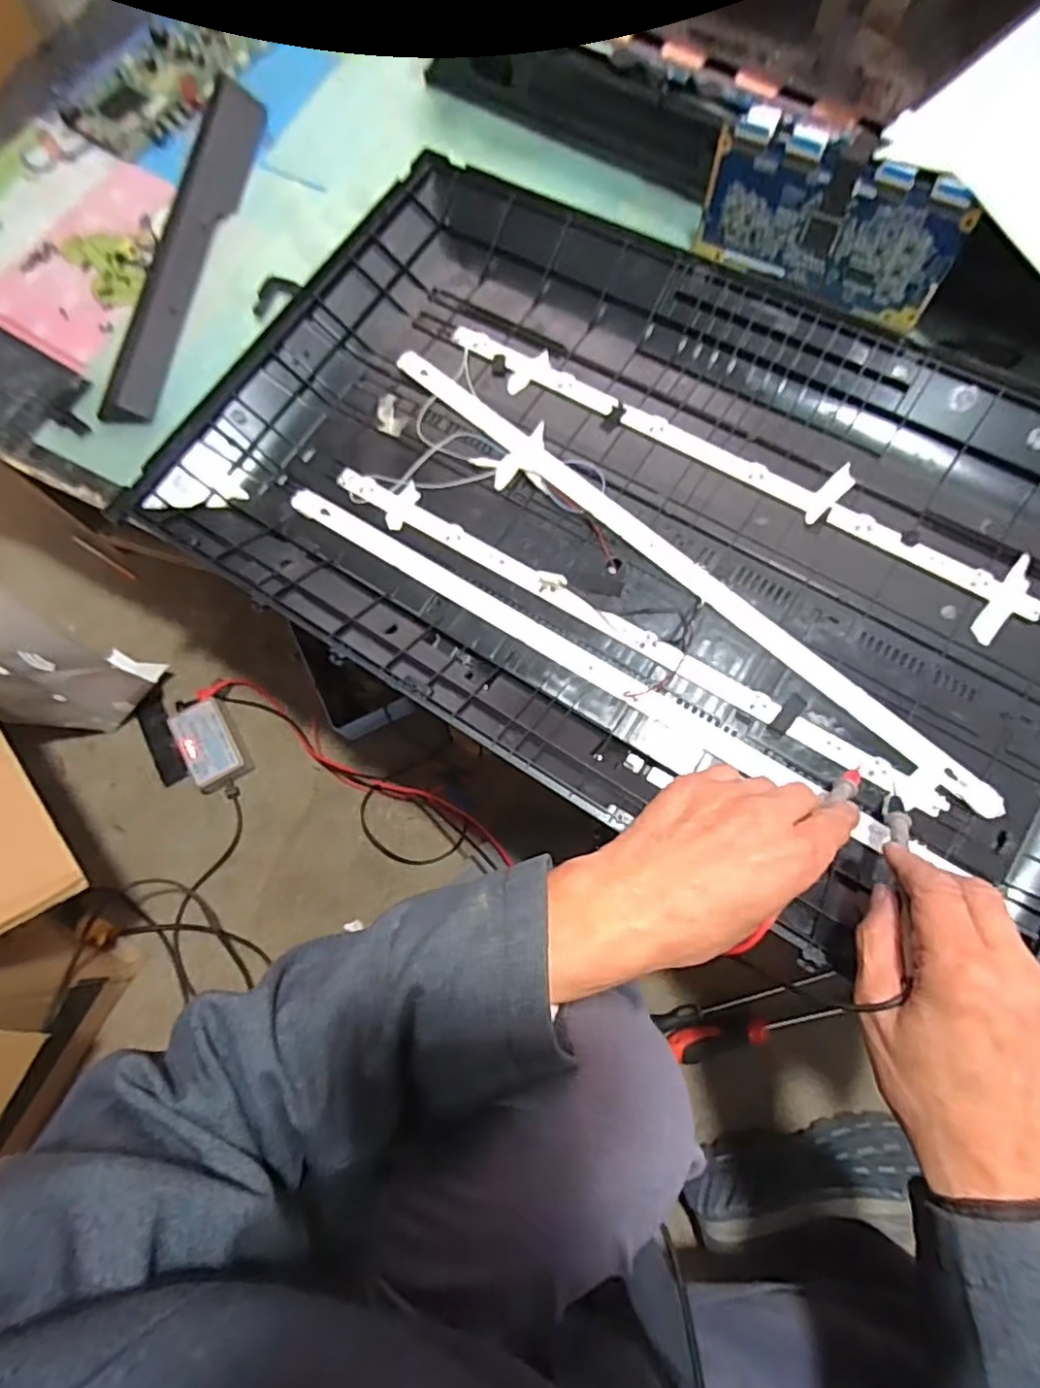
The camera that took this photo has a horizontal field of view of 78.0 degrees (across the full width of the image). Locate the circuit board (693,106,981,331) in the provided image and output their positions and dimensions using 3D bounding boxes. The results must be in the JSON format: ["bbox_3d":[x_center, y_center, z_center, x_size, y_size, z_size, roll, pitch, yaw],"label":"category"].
[{"bbox_3d":[0.239,-0.367,0.503,0.193,0.102,0.007,30,68,11],"label":"circuit board"}]

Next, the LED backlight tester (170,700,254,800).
[{"bbox_3d":[-0.360,0.060,0.747,0.063,0.043,0.108,-25,75,-7],"label":"LED backlight tester"}]

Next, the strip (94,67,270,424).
[{"bbox_3d":[-0.302,-0.419,0.591,0.064,0.014,0.388,7,73,2],"label":"strip"}]

